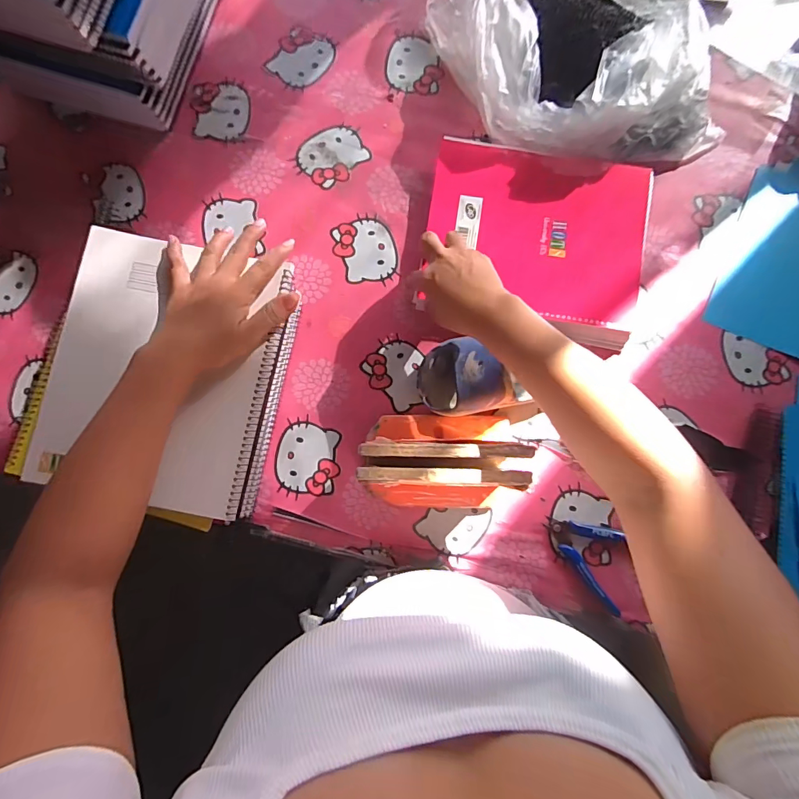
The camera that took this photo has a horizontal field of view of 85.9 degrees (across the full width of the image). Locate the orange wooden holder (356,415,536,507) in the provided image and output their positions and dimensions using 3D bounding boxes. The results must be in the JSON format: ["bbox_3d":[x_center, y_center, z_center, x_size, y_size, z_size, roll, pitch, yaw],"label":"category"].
[{"bbox_3d":[0.044,0.063,0.436,0.151,0.109,0.100,0,83,1],"label":"orange wooden holder"}]

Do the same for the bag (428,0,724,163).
[{"bbox_3d":[0.194,-0.429,0.500,0.247,0.096,0.369,-28,83,-3],"label":"bag"}]

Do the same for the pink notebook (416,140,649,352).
[{"bbox_3d":[0.159,-0.190,0.507,0.251,0.024,0.208,11,83,2],"label":"pink notebook"}]

